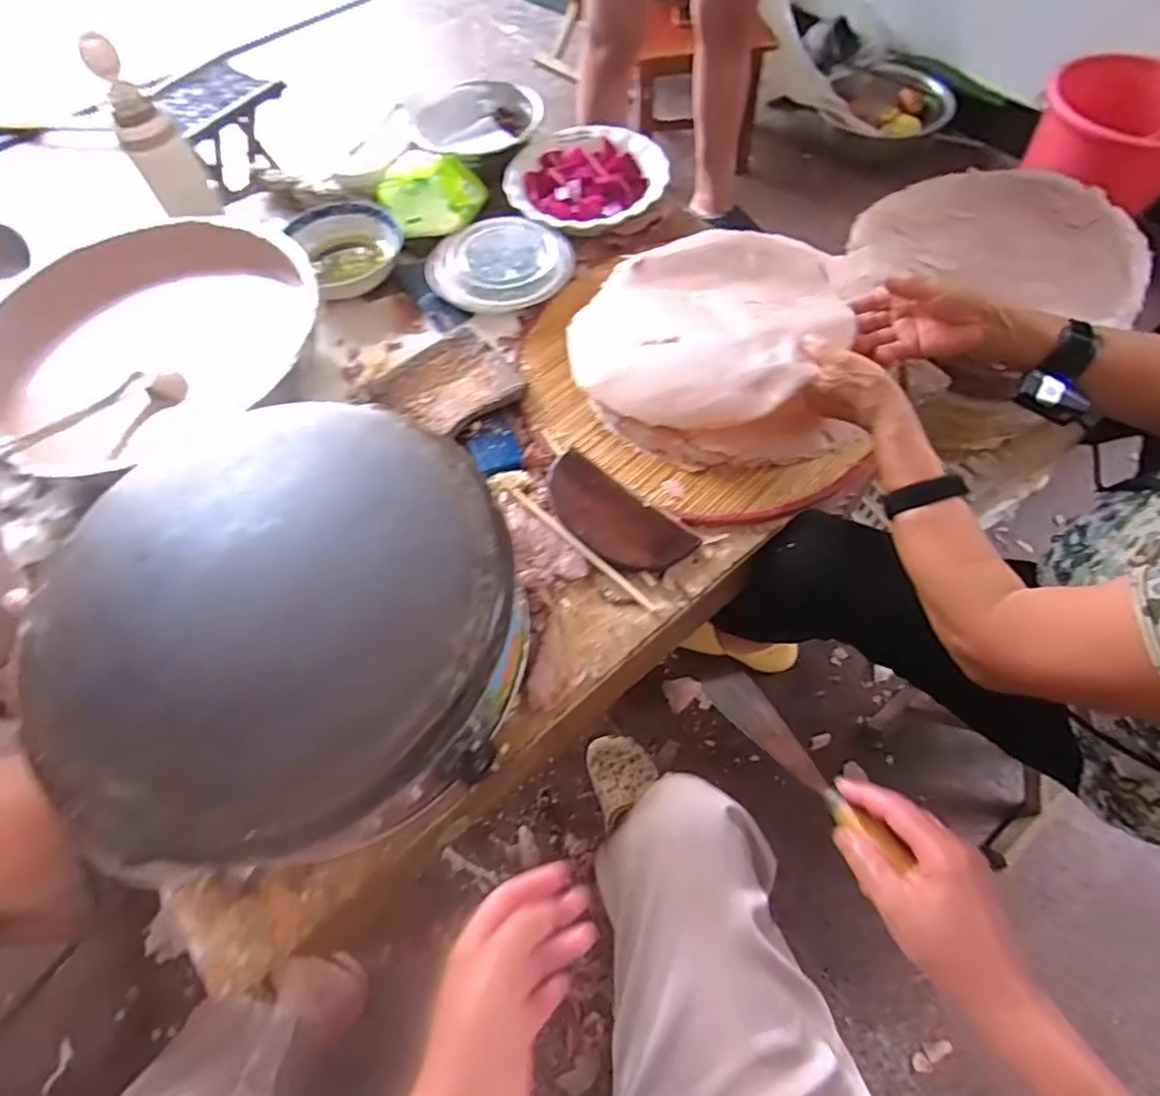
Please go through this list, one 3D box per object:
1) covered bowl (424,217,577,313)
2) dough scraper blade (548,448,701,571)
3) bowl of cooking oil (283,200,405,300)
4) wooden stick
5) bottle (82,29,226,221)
[{"bbox_3d":[-0.104,-0.370,0.857,0.183,0.043,0.138,-9,62,-2],"label":"covered bowl"},{"bbox_3d":[0.029,-0.030,0.664,0.167,0.024,0.073,36,69,19],"label":"dough scraper blade"},{"bbox_3d":[-0.317,-0.416,0.898,0.125,0.053,0.142,-29,64,-13],"label":"bowl of cooking oil"},{"bbox_3d":[0.000,-0.001,0.661,0.192,0.008,0.010,41,70,21],"label":"wooden stick"},{"bbox_3d":[-0.552,-0.533,0.851,0.071,0.190,0.064,-31,65,-14],"label":"bottle"}]

